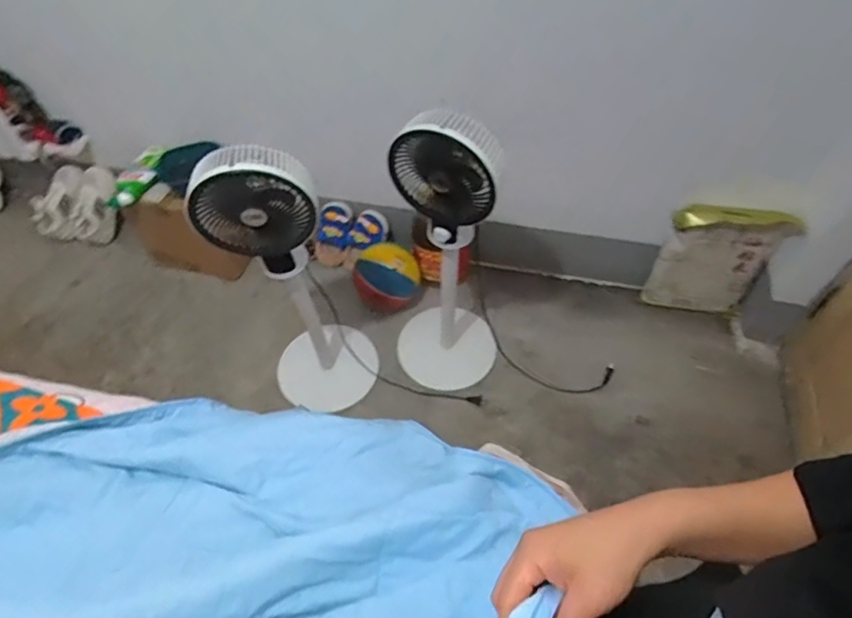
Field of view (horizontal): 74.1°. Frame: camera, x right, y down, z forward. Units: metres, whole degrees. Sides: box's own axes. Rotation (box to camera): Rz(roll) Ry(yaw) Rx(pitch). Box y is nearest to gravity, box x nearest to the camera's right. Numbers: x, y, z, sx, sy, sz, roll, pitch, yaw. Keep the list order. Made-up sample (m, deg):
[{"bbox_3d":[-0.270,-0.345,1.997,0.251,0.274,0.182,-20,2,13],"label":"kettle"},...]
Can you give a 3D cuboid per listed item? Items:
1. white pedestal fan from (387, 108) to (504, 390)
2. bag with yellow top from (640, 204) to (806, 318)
[{"bbox_3d":[0.054,-0.115,1.351,0.269,0.810,0.238,-1,54,1],"label":"white pedestal fan"},{"bbox_3d":[0.796,-0.132,1.576,0.288,0.385,0.058,3,54,4],"label":"bag with yellow top"}]

